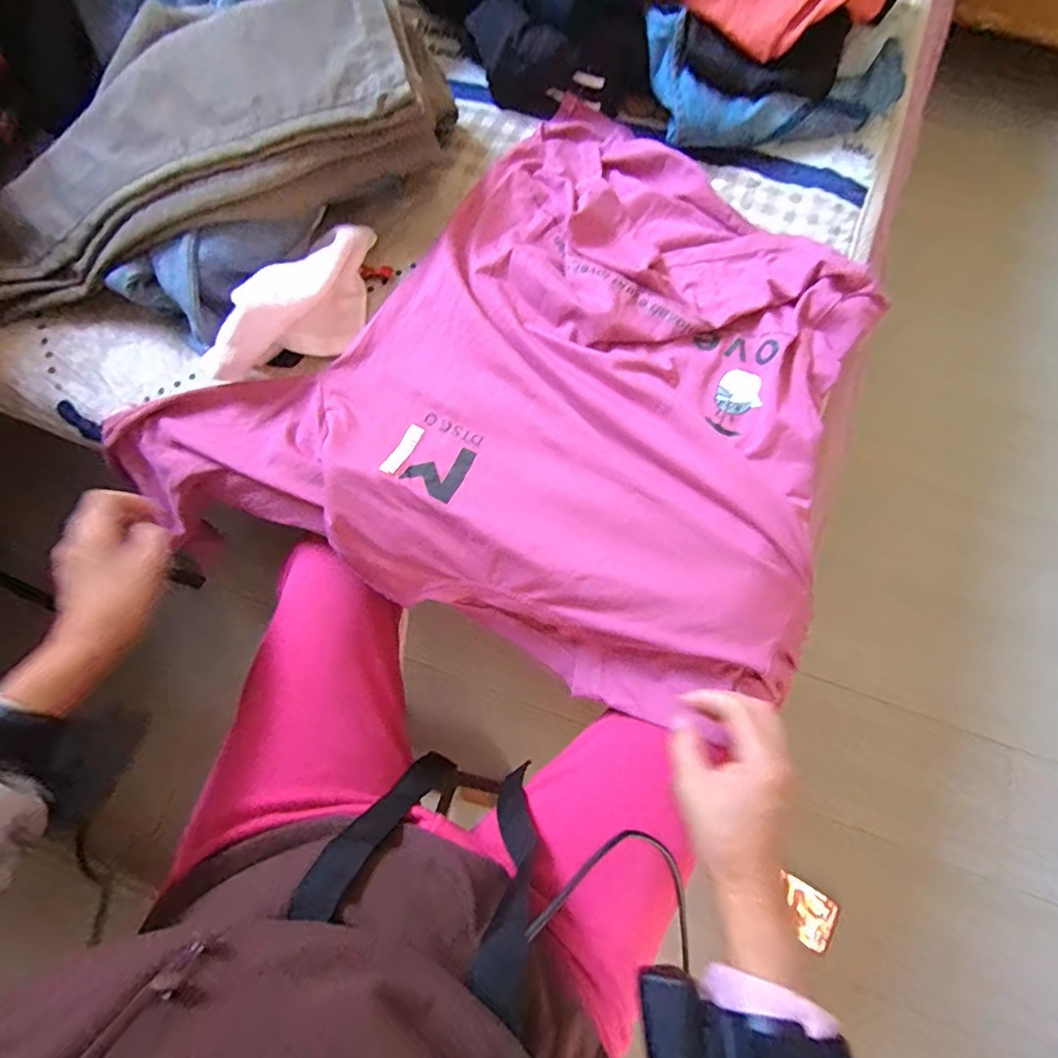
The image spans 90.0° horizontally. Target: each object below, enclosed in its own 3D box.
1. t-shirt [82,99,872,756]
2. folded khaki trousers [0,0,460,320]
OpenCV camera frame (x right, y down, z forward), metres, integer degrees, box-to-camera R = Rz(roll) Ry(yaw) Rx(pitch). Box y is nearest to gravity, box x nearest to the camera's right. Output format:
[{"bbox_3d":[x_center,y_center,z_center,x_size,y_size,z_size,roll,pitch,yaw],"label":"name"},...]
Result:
[{"bbox_3d":[0.002,-0.152,0.504,0.575,0.101,0.494,20,73,6],"label":"t-shirt"},{"bbox_3d":[-0.286,-0.329,0.471,0.455,0.118,0.169,-18,76,-5],"label":"folded khaki trousers"}]

